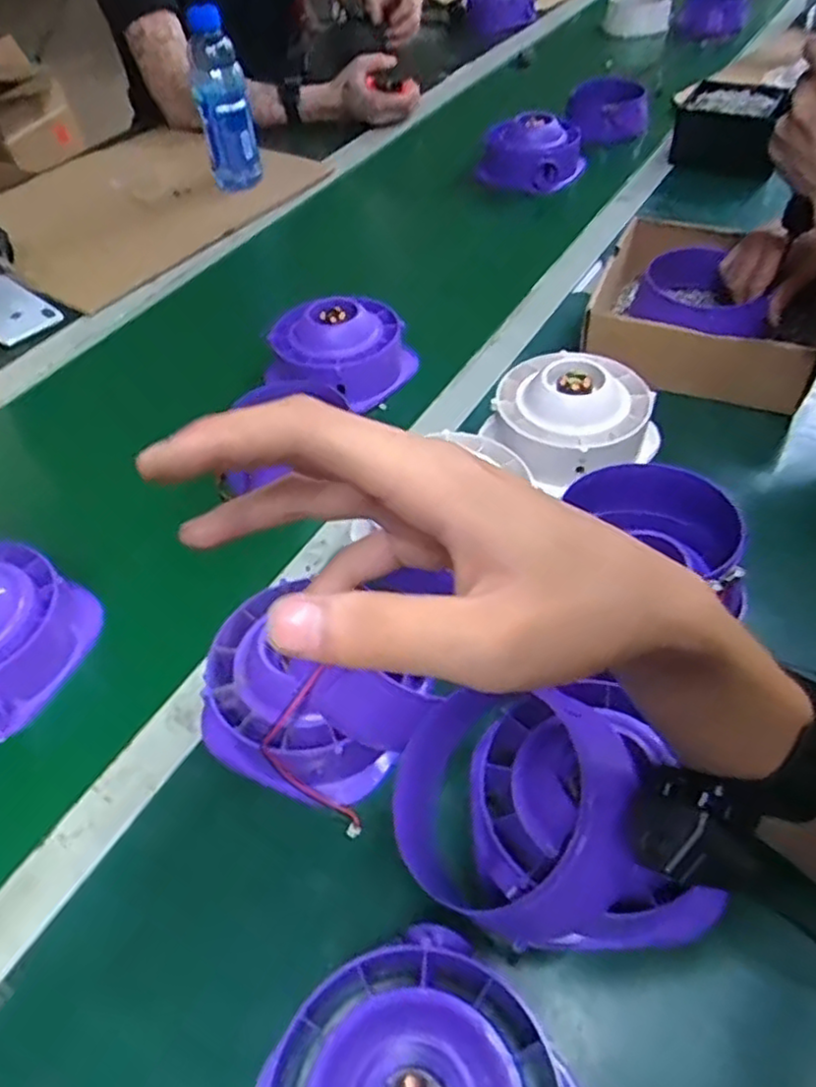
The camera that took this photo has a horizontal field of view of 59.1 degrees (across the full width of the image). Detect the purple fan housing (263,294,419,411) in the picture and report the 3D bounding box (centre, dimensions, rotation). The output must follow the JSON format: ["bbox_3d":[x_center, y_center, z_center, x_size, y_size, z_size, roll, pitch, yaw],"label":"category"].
[{"bbox_3d":[-0.062,-0.197,0.722,0.129,0.066,0.122,-20,50,-13],"label":"purple fan housing"}]

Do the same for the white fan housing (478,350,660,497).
[{"bbox_3d":[0.137,-0.111,0.622,0.135,0.067,0.123,-2,49,3],"label":"white fan housing"}]

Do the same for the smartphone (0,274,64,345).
[{"bbox_3d":[-0.474,-0.277,0.842,0.135,0.008,0.076,34,61,23],"label":"smartphone"}]

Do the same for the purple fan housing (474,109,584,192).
[{"bbox_3d":[0.174,-0.557,1.015,0.142,0.084,0.112,3,49,7],"label":"purple fan housing"}]

